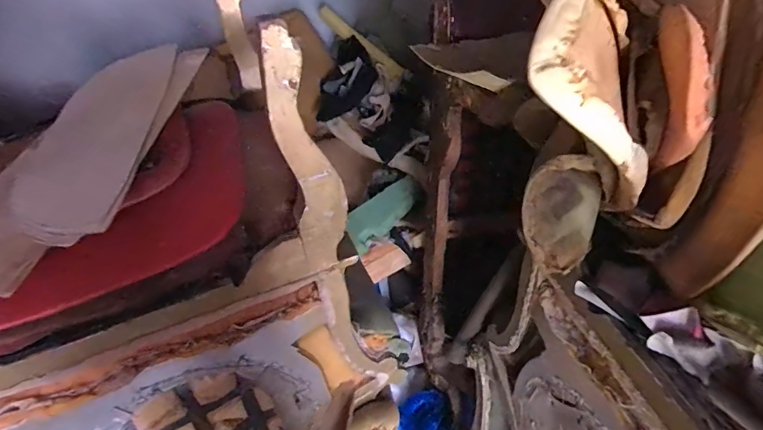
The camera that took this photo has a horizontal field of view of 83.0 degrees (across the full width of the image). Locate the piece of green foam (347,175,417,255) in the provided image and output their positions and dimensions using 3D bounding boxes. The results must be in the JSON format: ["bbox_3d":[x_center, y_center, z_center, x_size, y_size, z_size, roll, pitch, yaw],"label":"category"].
[{"bbox_3d":[0.002,-0.007,1.499,0.299,0.093,0.108,-42,48,-10],"label":"piece of green foam"}]

